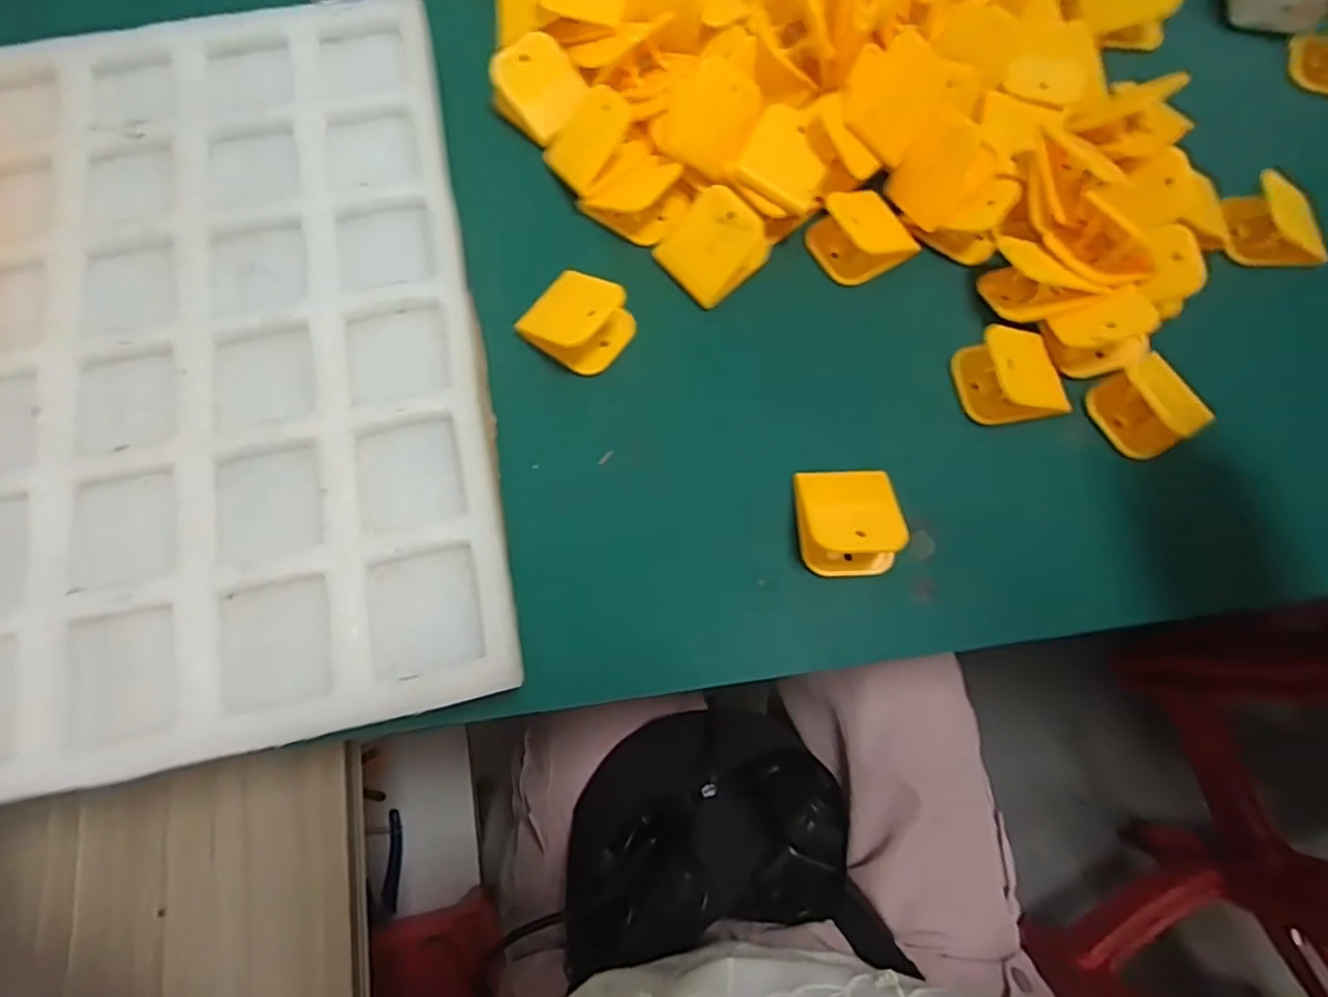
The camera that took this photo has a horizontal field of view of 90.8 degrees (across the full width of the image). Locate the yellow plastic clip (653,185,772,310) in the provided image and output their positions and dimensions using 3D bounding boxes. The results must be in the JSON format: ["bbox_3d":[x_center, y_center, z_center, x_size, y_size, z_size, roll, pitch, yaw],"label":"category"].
[{"bbox_3d":[0.027,-0.148,0.379,0.052,0.030,0.053,42,79,12],"label":"yellow plastic clip"}]

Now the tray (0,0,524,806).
[{"bbox_3d":[-0.278,-0.083,0.347,0.342,0.026,0.431,-12,74,-2],"label":"tray"}]

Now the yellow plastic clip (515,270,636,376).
[{"bbox_3d":[-0.048,-0.101,0.365,0.053,0.023,0.048,32,77,10],"label":"yellow plastic clip"}]

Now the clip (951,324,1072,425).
[{"bbox_3d":[0.195,-0.070,0.355,0.057,0.029,0.046,-7,74,-1],"label":"clip"}]

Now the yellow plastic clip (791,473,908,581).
[{"bbox_3d":[0.095,0.011,0.337,0.048,0.031,0.054,-4,74,0],"label":"yellow plastic clip"}]

